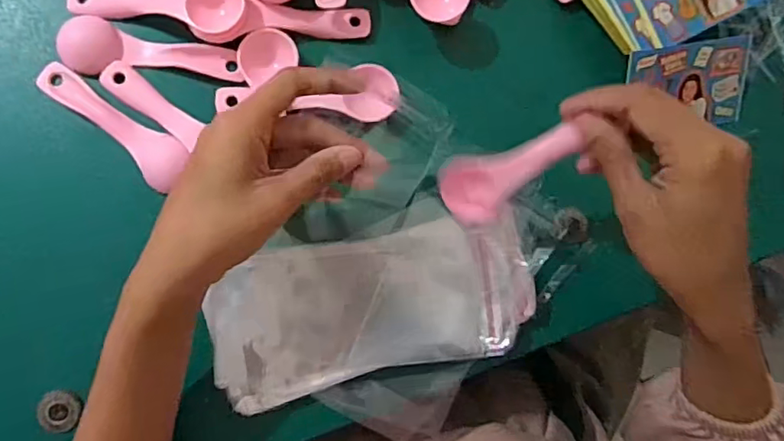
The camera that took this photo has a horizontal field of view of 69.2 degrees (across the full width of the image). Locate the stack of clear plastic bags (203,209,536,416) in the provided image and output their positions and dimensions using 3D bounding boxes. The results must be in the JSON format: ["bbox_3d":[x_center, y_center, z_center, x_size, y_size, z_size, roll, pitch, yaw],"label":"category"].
[{"bbox_3d":[-0.012,0.053,0.353,0.193,0.021,0.086,-12,89,-9],"label":"stack of clear plastic bags"}]

